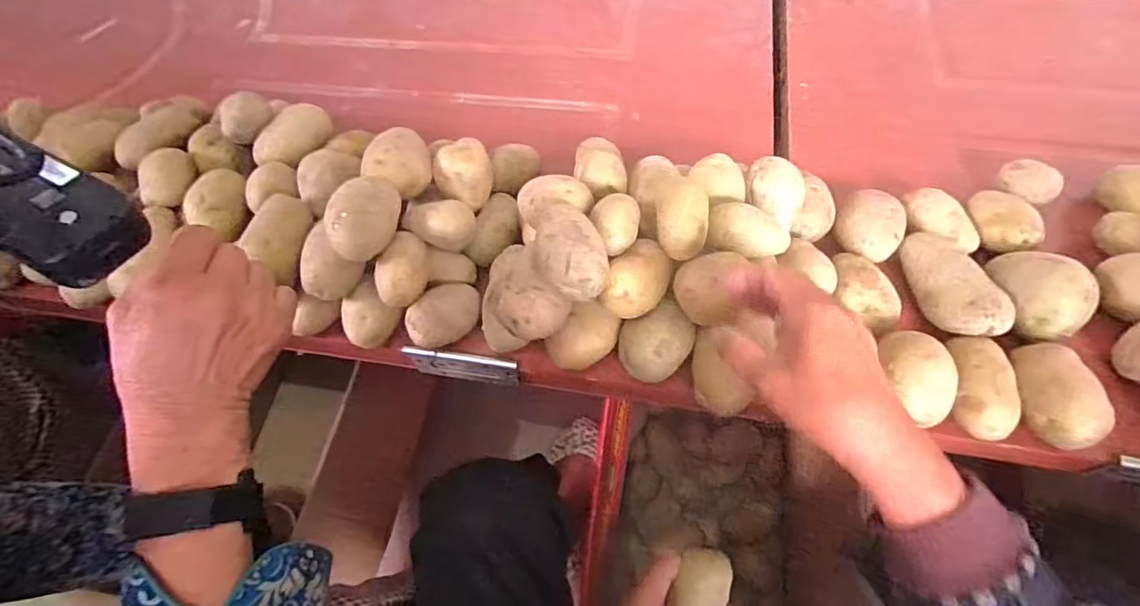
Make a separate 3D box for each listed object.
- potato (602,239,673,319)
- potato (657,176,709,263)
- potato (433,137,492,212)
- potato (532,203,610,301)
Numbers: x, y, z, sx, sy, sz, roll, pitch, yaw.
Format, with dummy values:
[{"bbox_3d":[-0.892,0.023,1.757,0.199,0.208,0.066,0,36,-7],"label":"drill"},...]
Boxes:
[{"bbox_3d":[0.054,-0.019,0.424,0.044,0.042,0.064,12,60,13],"label":"potato"},{"bbox_3d":[0.087,-0.065,0.423,0.038,0.031,0.063,7,59,11],"label":"potato"},{"bbox_3d":[-0.099,-0.116,0.522,0.052,0.060,0.053,-18,58,-5],"label":"potato"},{"bbox_3d":[0.000,-0.034,0.403,0.049,0.041,0.067,-16,58,-4],"label":"potato"}]

